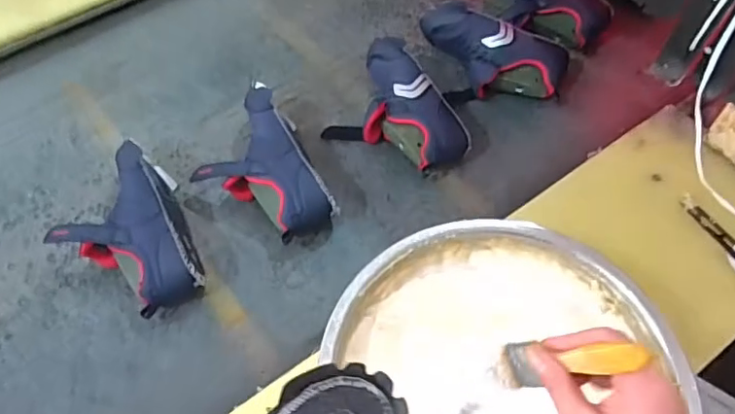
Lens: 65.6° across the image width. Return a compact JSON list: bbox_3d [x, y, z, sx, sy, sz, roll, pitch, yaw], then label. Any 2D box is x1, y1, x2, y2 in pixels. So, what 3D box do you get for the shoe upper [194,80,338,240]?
[{"bbox_3d":[-0.123,-0.054,0.790,0.218,0.077,0.160,32,63,19],"label":"shoe upper"}]

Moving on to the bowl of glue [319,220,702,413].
[{"bbox_3d":[0.115,0.176,0.569,0.305,0.101,0.331,0,58,0],"label":"bowl of glue"}]

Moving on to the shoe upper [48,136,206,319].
[{"bbox_3d":[-0.320,0.034,0.737,0.163,0.079,0.238,-22,60,-13],"label":"shoe upper"}]

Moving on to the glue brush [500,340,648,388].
[{"bbox_3d":[0.137,0.109,0.402,0.009,0.136,0.032,-16,81,-31],"label":"glue brush"}]

